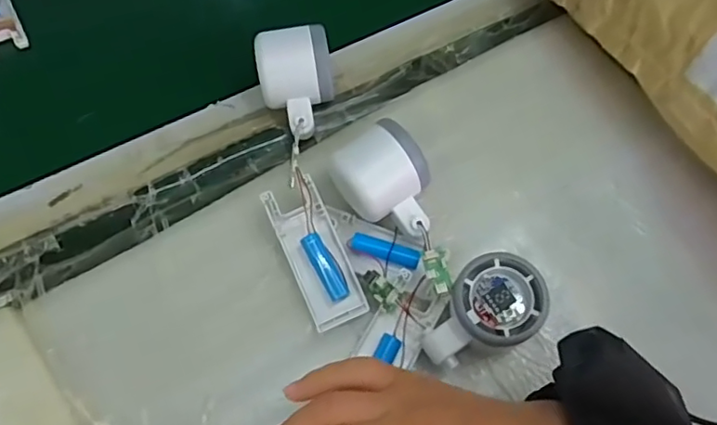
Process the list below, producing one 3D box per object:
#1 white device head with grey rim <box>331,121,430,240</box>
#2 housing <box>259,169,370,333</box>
[{"bbox_3d":[0.022,-0.019,0.400,0.055,0.047,0.076,-39,74,-17],"label":"white device head with grey rim"},{"bbox_3d":[-0.030,0.028,0.403,0.039,0.015,0.104,-22,81,-13],"label":"housing"}]

